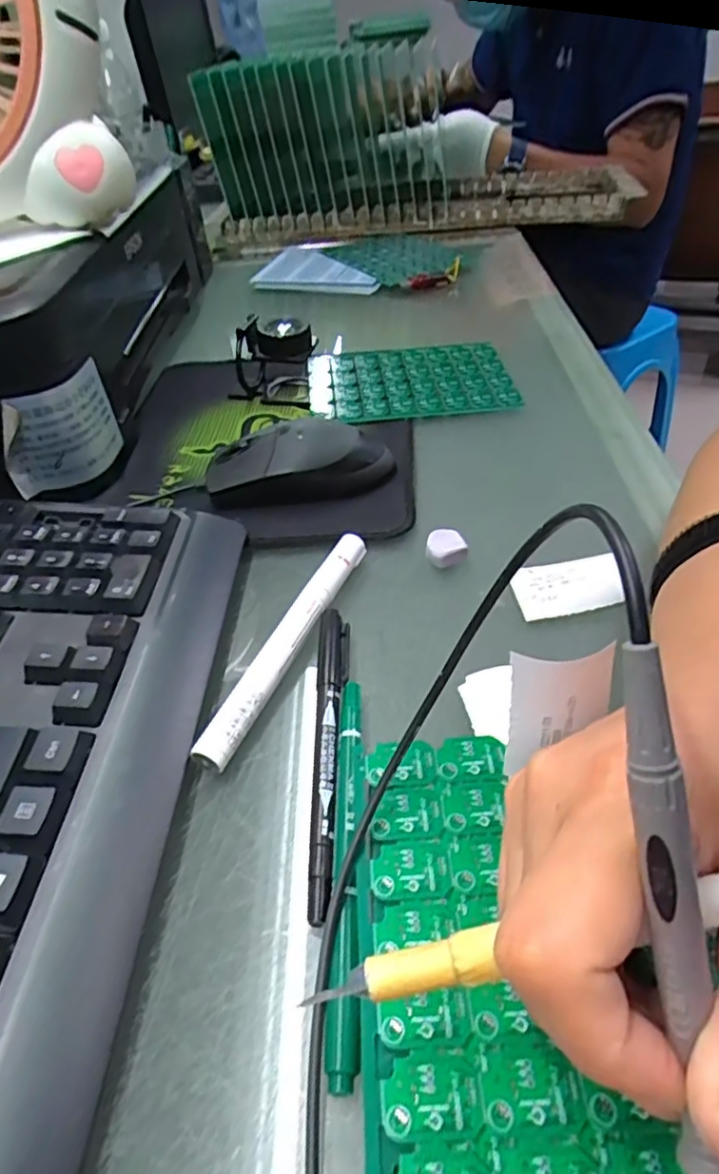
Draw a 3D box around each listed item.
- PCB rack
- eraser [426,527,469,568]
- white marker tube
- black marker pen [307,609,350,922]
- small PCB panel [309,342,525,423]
[{"bbox_3d":[0.063,-0.529,0.763,0.515,0.169,0.183,-7,43,-1],"label":"PCB rack"},{"bbox_3d":[0.047,-0.021,0.342,0.021,0.013,0.020,0,43,7],"label":"eraser"},{"bbox_3d":[-0.031,0.025,0.299,0.013,0.015,0.144,14,46,20],"label":"white marker tube"},{"bbox_3d":[-0.012,0.062,0.261,0.012,0.011,0.139,-3,43,3],"label":"black marker pen"},{"bbox_3d":[0.037,-0.159,0.491,0.149,0.005,0.104,-5,46,0],"label":"small PCB panel"}]

